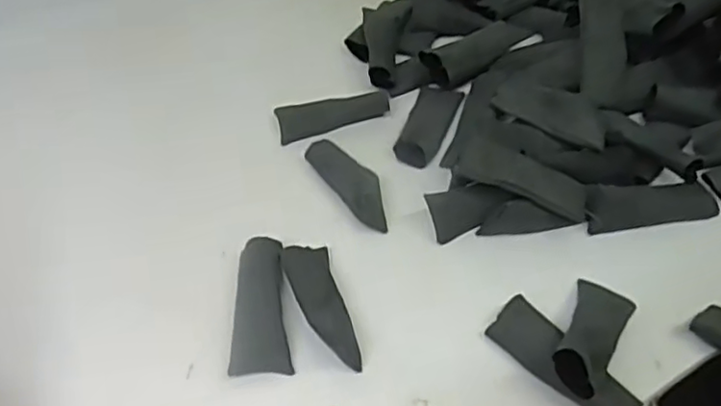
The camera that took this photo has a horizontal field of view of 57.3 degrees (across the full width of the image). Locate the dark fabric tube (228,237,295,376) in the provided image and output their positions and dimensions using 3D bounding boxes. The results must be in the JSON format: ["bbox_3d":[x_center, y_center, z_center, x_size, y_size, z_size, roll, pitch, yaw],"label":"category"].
[{"bbox_3d":[-0.070,0.072,0.477,0.039,0.022,0.101,-3,48,-1],"label":"dark fabric tube"}]

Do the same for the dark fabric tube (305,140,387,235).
[{"bbox_3d":[-0.007,-0.019,0.554,0.033,0.019,0.100,-29,54,-22],"label":"dark fabric tube"}]

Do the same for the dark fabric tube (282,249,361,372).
[{"bbox_3d":[-0.029,0.074,0.475,0.035,0.022,0.099,-13,49,-10],"label":"dark fabric tube"}]

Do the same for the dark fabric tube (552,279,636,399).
[{"bbox_3d":[0.155,0.083,0.440,0.036,0.022,0.108,23,33,21],"label":"dark fabric tube"}]

